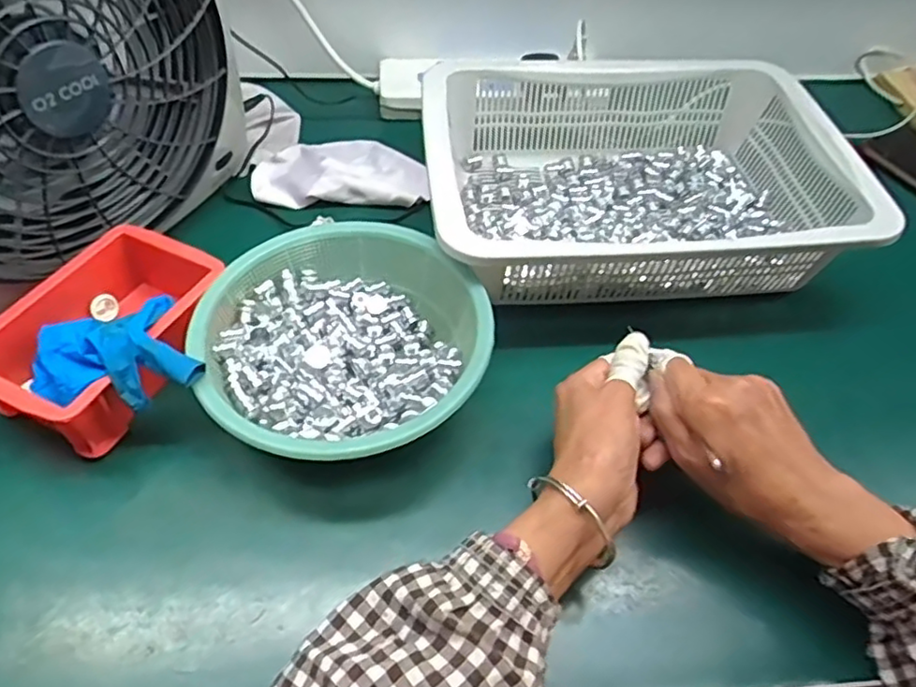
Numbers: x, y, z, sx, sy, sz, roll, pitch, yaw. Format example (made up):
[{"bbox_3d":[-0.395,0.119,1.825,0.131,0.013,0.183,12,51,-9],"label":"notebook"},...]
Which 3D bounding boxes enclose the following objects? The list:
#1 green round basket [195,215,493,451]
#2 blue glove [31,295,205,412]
[{"bbox_3d":[-0.075,0.004,0.431,0.182,0.060,0.177,1,51,-2],"label":"green round basket"},{"bbox_3d":[-0.210,0.010,0.392,0.092,0.036,0.083,-21,55,-18],"label":"blue glove"}]

